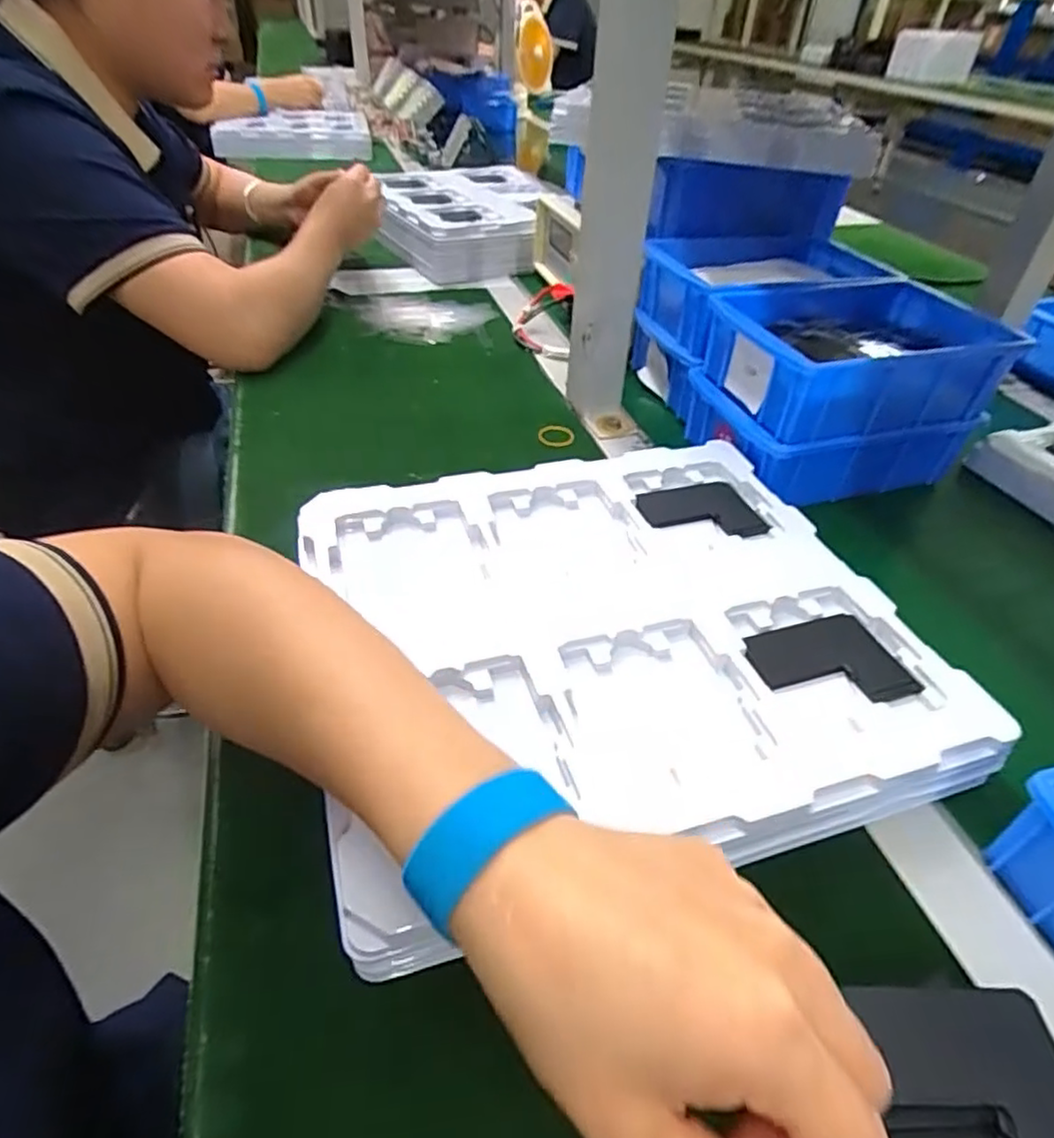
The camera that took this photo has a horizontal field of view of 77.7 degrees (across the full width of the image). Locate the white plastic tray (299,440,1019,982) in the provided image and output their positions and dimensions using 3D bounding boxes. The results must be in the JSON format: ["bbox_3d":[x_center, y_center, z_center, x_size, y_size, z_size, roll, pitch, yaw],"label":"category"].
[{"bbox_3d":[0.045,0.033,0.380,0.313,0.039,0.284,-10,44,-14],"label":"white plastic tray"}]

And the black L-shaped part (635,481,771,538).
[{"bbox_3d":[0.119,-0.040,0.457,0.082,0.005,0.062,-8,43,-13],"label":"black L-shaped part"}]

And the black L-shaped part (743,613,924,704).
[{"bbox_3d":[0.163,0.052,0.356,0.079,0.004,0.059,-11,44,-15],"label":"black L-shaped part"}]

